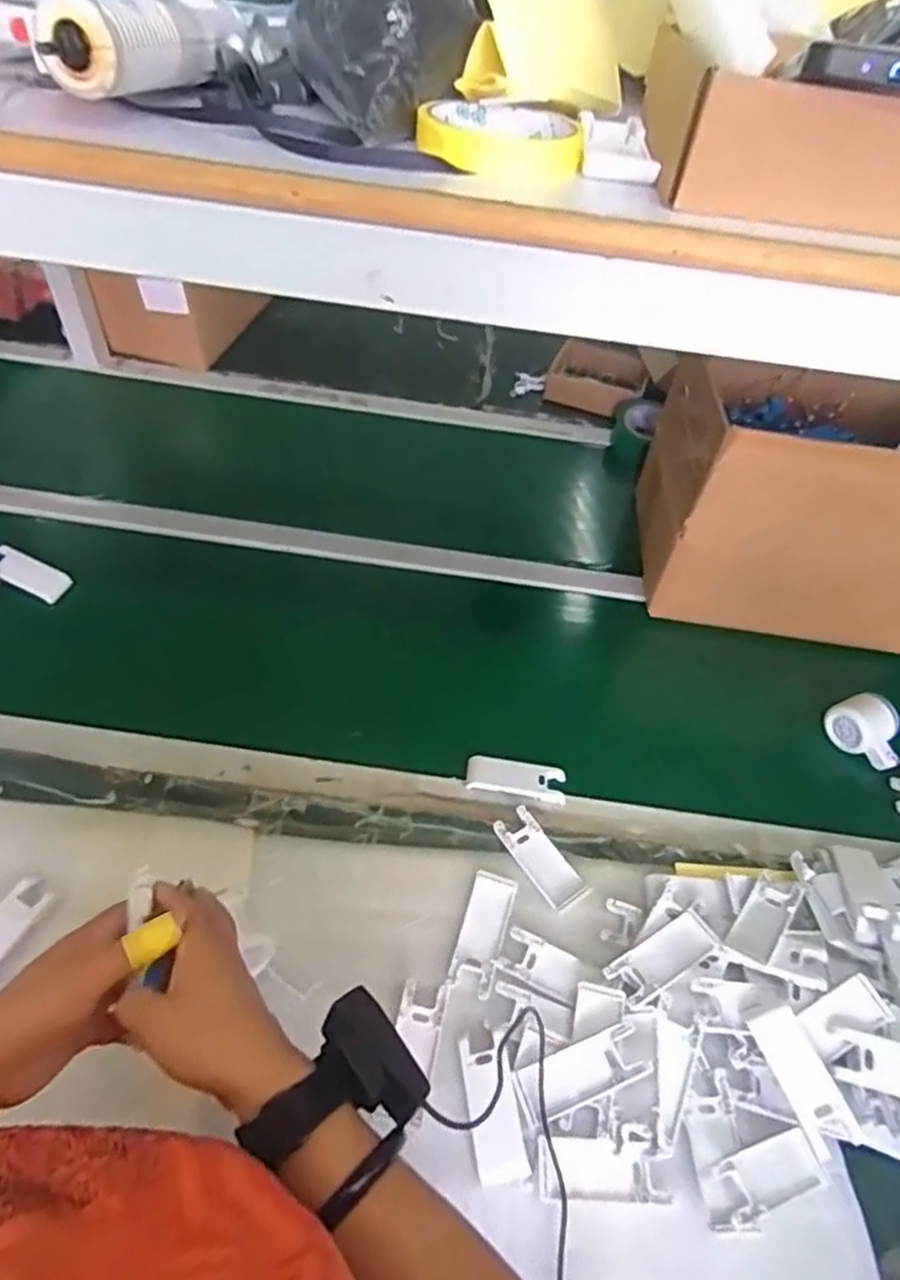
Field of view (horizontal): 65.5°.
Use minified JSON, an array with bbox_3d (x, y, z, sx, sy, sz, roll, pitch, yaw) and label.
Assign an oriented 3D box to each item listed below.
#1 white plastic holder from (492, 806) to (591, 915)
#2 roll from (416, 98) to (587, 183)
[{"bbox_3d":[0.088,0.214,0.683,0.042,0.009,0.104,-26,57,-25],"label":"white plastic holder"},{"bbox_3d":[0.025,-0.275,0.380,0.085,0.018,0.087,-1,51,-7],"label":"roll"}]

